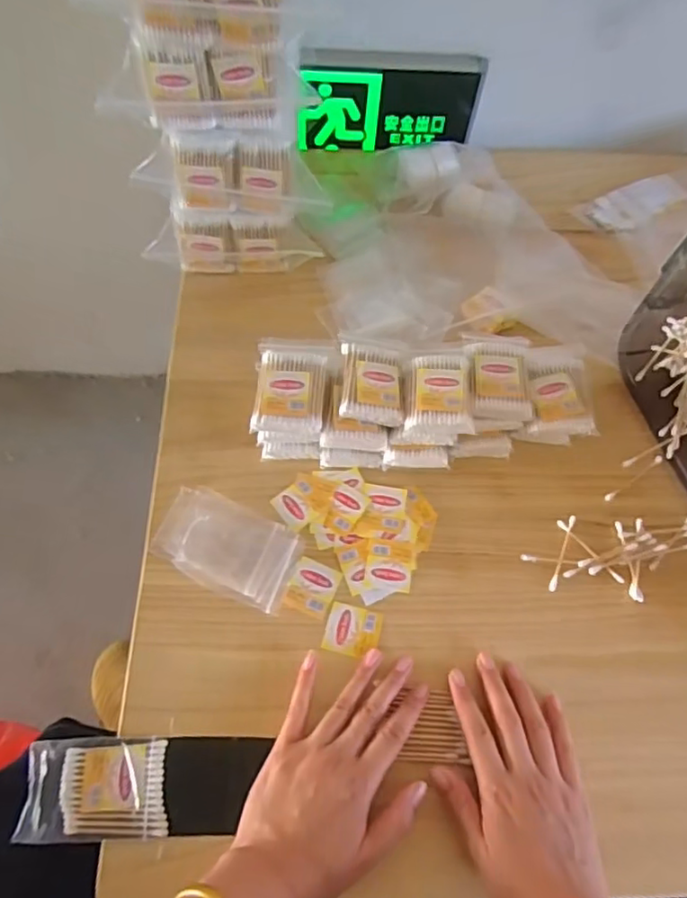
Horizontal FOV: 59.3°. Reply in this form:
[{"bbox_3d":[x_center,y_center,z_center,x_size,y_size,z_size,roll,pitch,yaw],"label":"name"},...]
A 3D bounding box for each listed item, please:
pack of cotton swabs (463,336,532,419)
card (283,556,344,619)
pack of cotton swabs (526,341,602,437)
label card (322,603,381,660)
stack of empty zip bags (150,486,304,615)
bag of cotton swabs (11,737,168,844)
[{"bbox_3d":[0.140,-0.069,0.543,0.057,0.014,0.090,1,62,-2],"label":"pack of cotton swabs"},{"bbox_3d":[-0.026,0.117,0.510,0.038,0.004,0.043,21,65,8],"label":"card"},{"bbox_3d":[0.194,-0.054,0.554,0.065,0.026,0.087,1,71,-13],"label":"pack of cotton swabs"},{"bbox_3d":[0.008,0.149,0.496,0.043,0.004,0.040,13,60,6],"label":"label card"},{"bbox_3d":[-0.098,0.081,0.514,0.121,0.011,0.074,24,66,10],"label":"stack of empty zip bags"},{"bbox_3d":[-0.179,0.245,0.436,0.100,0.007,0.065,-3,64,-3],"label":"bag of cotton swabs"}]

